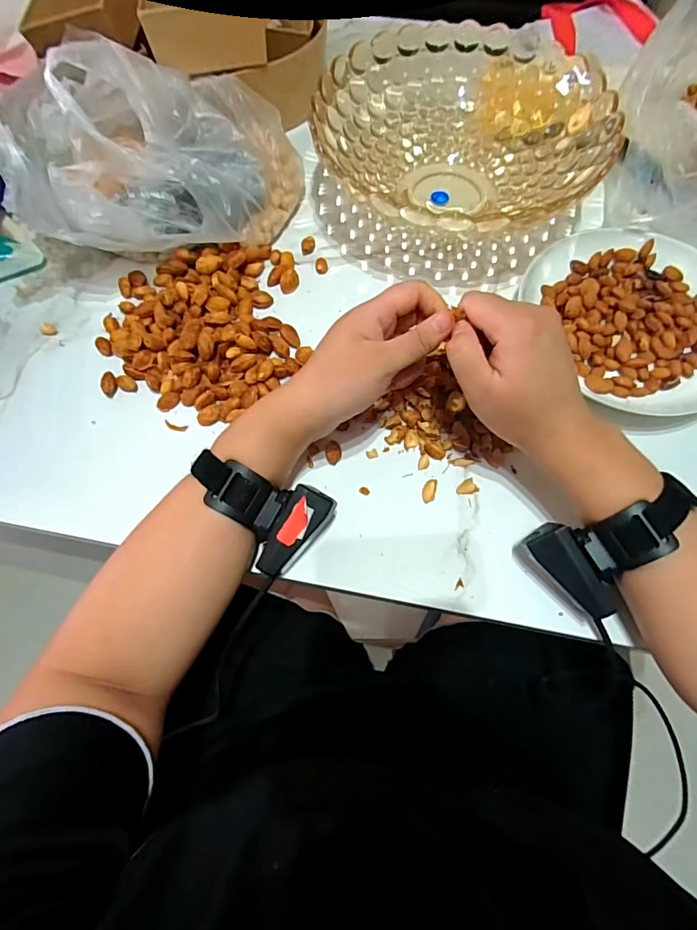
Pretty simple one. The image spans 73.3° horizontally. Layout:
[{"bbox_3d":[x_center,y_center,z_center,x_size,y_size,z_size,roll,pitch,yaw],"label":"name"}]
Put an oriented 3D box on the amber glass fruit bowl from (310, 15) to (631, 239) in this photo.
[{"bbox_3d":[0.116,-0.327,0.486,0.248,0.095,0.272,0,67,0],"label":"amber glass fruit bowl"}]

